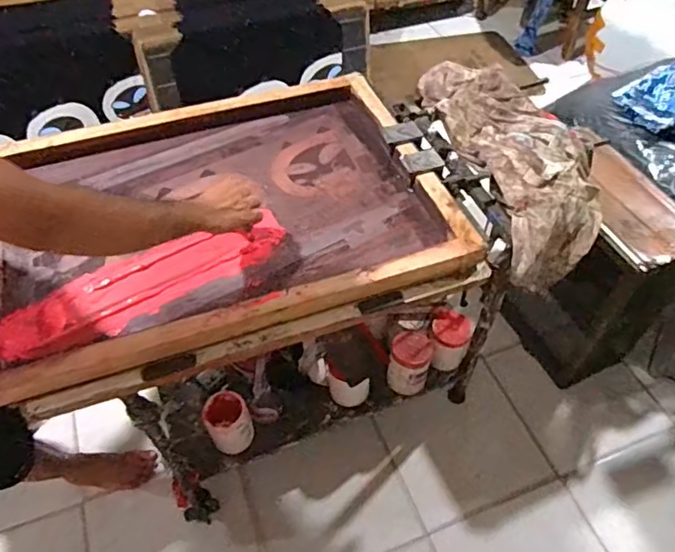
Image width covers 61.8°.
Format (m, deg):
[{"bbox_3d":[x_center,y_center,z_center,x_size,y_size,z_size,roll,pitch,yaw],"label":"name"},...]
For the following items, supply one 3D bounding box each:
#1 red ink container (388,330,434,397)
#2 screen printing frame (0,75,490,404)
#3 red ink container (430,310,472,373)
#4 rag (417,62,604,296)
[{"bbox_3d":[0.179,0.224,1.417,0.103,0.139,0.116,12,52,8],"label":"red ink container"},{"bbox_3d":[-0.247,-0.133,1.076,0.853,0.068,0.627,-16,54,-14],"label":"screen printing frame"},{"bbox_3d":[0.288,0.173,1.469,0.105,0.139,0.119,16,53,11],"label":"red ink container"},{"bbox_3d":[0.363,-0.264,1.220,0.212,0.187,0.574,-14,53,-13],"label":"rag"}]

